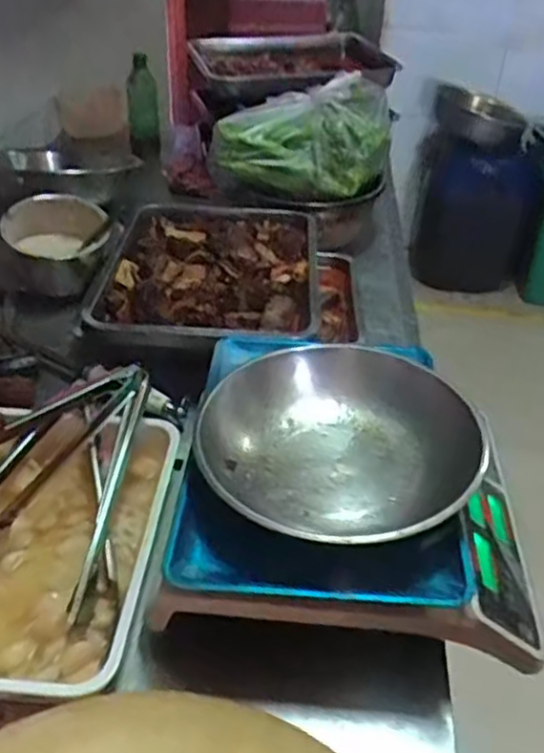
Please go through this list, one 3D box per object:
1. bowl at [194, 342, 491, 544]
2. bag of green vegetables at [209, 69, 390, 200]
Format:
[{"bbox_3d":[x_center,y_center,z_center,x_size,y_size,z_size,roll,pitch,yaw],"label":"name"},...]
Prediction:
[{"bbox_3d":[0.063,0.066,0.606,0.218,0.075,0.225,2,37,-1],"label":"bowl"},{"bbox_3d":[0.044,-0.374,1.076,0.278,0.179,0.174,5,37,3],"label":"bag of green vegetables"}]

